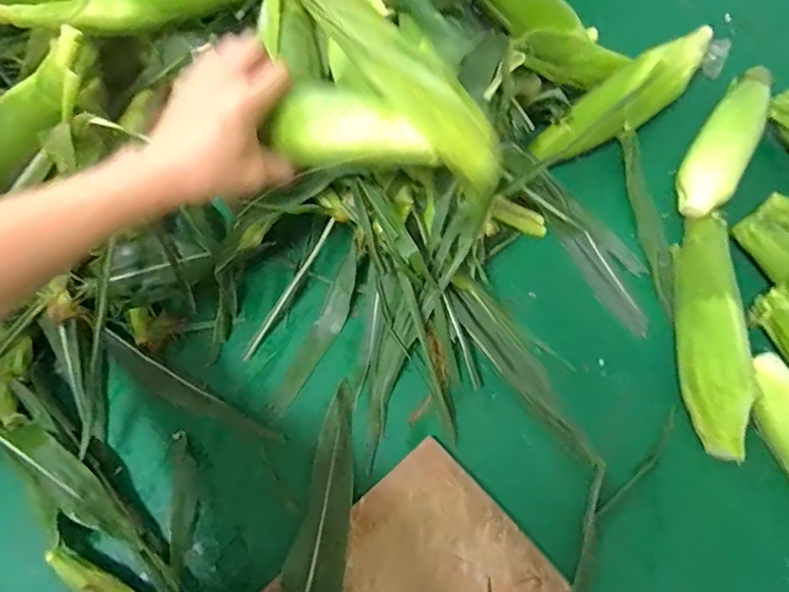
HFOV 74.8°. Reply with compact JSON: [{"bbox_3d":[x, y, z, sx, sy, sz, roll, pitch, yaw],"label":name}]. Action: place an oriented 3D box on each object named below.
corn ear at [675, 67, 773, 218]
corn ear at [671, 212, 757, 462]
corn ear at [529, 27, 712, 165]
[{"bbox_3d":[0.372,-0.175,0.580,0.058,0.048,0.223,30,72,13],"label":"corn ear"},{"bbox_3d":[0.300,0.029,0.498,0.053,0.052,0.240,7,66,6],"label":"corn ear"},{"bbox_3d":[0.283,-0.234,0.606,0.296,0.061,0.057,-36,71,-12],"label":"corn ear"}]

